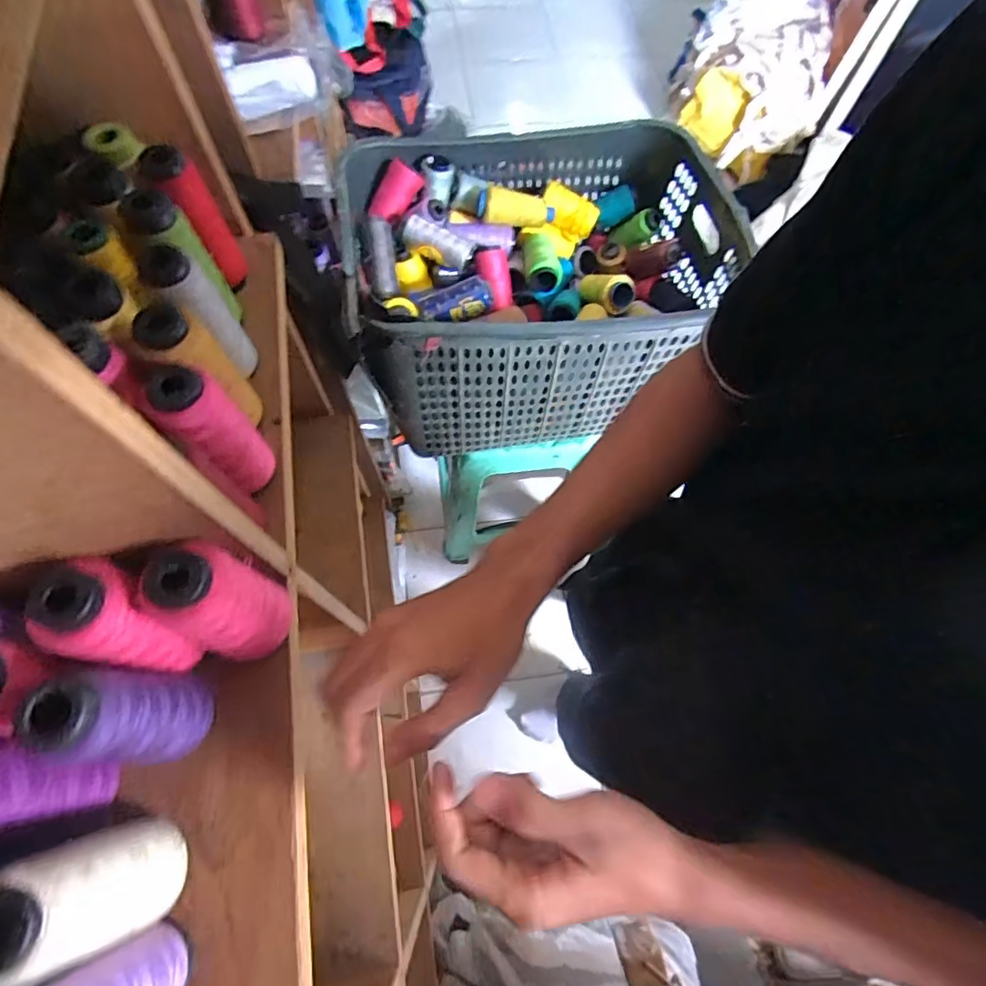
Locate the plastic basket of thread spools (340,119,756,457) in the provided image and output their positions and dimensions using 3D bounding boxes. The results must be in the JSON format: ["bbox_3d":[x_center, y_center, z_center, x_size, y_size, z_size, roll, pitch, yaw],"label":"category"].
[{"bbox_3d":[0.072,-0.338,0.888,0.535,0.280,0.411,-5,66,-4],"label":"plastic basket of thread spools"}]

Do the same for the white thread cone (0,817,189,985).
[{"bbox_3d":[-0.189,0.186,0.254,0.042,0.106,0.046,1,66,-2],"label":"white thread cone"}]

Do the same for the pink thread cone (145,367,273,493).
[{"bbox_3d":[-0.177,-0.040,0.357,0.038,0.106,0.044,-36,72,-16],"label":"pink thread cone"}]

